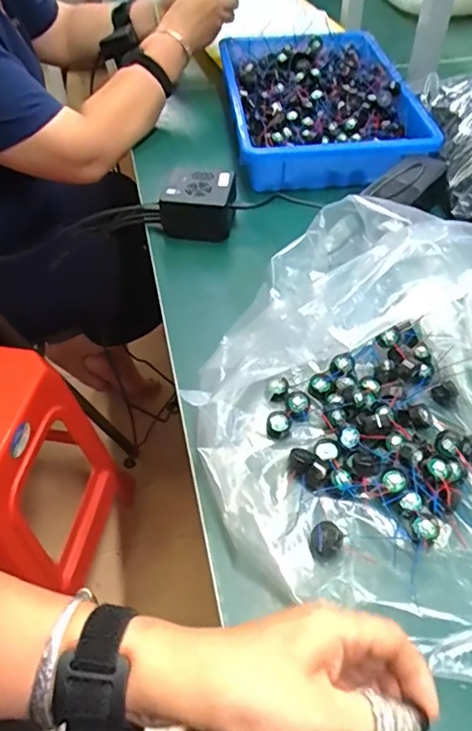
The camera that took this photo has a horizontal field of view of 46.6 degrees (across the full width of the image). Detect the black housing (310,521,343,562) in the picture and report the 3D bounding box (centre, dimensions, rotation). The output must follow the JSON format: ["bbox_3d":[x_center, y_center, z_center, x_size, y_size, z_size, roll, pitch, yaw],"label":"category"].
[{"bbox_3d":[0.065,0.127,0.394,0.021,0.016,0.026,15,52,14],"label":"black housing"}]

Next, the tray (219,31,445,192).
[{"bbox_3d":[0.117,-0.380,0.793,0.245,0.063,0.347,-5,50,-3],"label":"tray"}]

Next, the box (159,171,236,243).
[{"bbox_3d":[-0.044,-0.194,0.660,0.085,0.061,0.060,2,50,3],"label":"box"}]

